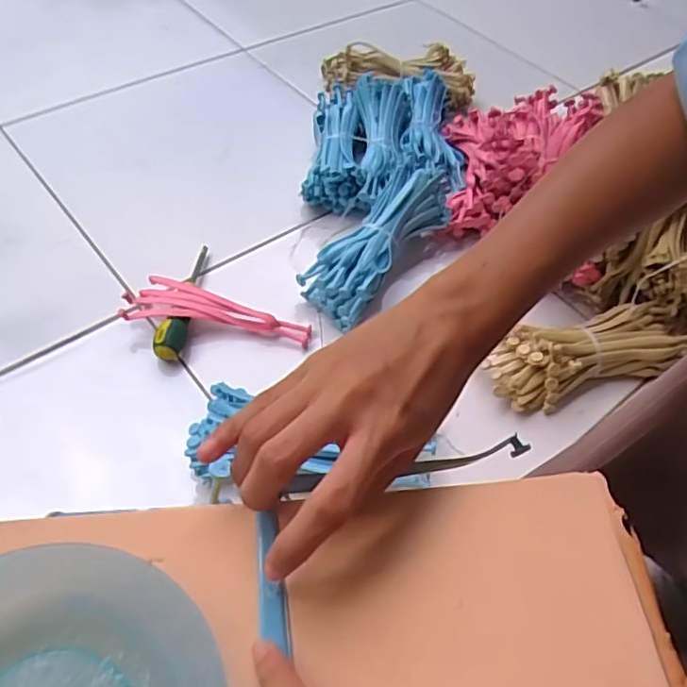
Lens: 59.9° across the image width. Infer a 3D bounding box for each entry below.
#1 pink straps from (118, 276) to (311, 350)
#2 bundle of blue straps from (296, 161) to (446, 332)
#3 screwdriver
[{"bbox_3d":[-0.133,-0.034,0.639,0.197,0.033,0.054,7,53,-1],"label":"pink straps"},{"bbox_3d":[0.041,-0.119,0.682,0.082,0.052,0.219,33,70,17],"label":"bundle of blue straps"},{"bbox_3d":[-0.171,-0.045,0.648,0.027,0.035,0.154,9,53,1],"label":"screwdriver"}]

